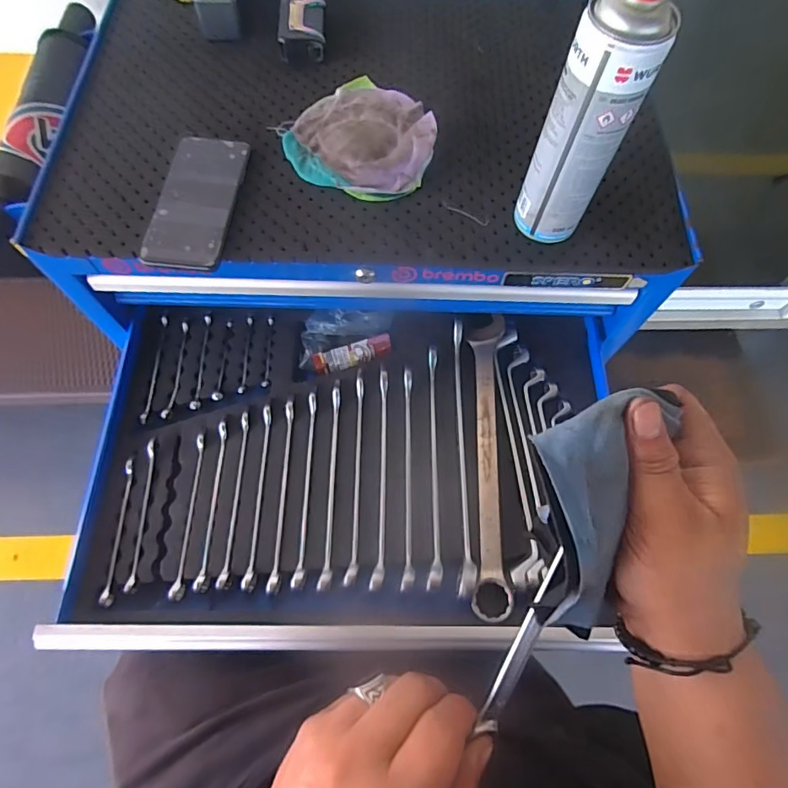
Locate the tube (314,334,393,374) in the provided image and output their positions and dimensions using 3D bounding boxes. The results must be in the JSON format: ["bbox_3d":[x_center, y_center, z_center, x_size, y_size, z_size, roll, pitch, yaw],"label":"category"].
[{"bbox_3d":[-0.051,-0.049,0.619,0.100,0.022,0.024,-18,68,-10],"label":"tube"}]

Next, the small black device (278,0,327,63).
[{"bbox_3d":[-0.110,-0.451,0.594,0.054,0.027,0.103,-1,66,-3],"label":"small black device"}]

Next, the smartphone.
[{"bbox_3d":[-0.198,-0.197,0.493,0.076,0.012,0.164,6,66,0],"label":"smartphone"}]

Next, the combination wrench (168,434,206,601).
[{"bbox_3d":[-0.222,0.130,0.534,0.015,0.018,0.173,4,66,-1],"label":"combination wrench"}]

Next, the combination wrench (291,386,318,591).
[{"bbox_3d":[-0.096,0.097,0.544,0.014,0.016,0.220,2,66,-2],"label":"combination wrench"}]

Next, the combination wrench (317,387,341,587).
[{"bbox_3d":[-0.069,0.094,0.544,0.013,0.016,0.230,2,66,-2],"label":"combination wrench"}]

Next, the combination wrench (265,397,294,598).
[{"bbox_3d":[-0.124,0.109,0.549,0.014,0.018,0.211,2,66,-2],"label":"combination wrench"}]

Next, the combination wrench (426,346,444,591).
[{"bbox_3d":[0.047,0.074,0.557,0.016,0.018,0.276,3,66,-1],"label":"combination wrench"}]

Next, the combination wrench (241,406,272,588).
[{"bbox_3d":[-0.150,0.112,0.550,0.013,0.024,0.203,2,66,-2],"label":"combination wrench"}]

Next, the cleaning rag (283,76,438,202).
[{"bbox_3d":[-0.030,-0.283,0.528,0.153,0.027,0.152,22,67,7],"label":"cleaning rag"}]

